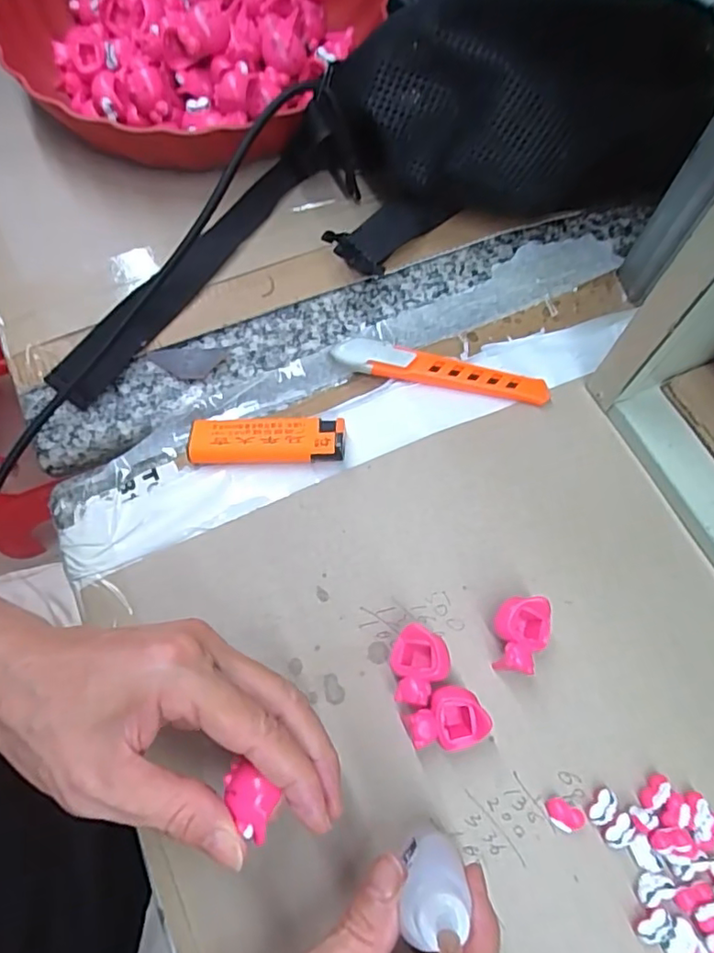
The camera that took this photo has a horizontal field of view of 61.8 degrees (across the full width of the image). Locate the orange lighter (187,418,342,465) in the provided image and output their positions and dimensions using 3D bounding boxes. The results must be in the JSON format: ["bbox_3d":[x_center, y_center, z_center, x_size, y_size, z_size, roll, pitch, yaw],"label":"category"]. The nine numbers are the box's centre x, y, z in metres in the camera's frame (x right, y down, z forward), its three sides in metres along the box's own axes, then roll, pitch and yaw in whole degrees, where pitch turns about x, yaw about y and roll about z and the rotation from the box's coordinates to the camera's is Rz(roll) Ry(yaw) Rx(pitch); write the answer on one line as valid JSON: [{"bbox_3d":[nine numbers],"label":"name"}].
[{"bbox_3d":[-0.047,-0.019,0.310,0.080,0.007,0.024,0,81,5],"label":"orange lighter"}]

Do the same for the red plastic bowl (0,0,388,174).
[{"bbox_3d":[-0.112,-0.301,0.402,0.220,0.068,0.238,17,67,5],"label":"red plastic bowl"}]

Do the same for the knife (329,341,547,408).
[{"bbox_3d":[0.047,-0.058,0.330,0.119,0.007,0.018,11,91,-3],"label":"knife"}]

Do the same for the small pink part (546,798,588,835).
[{"bbox_3d":[0.087,0.142,0.248,0.016,0.005,0.012,23,67,8],"label":"small pink part"}]

